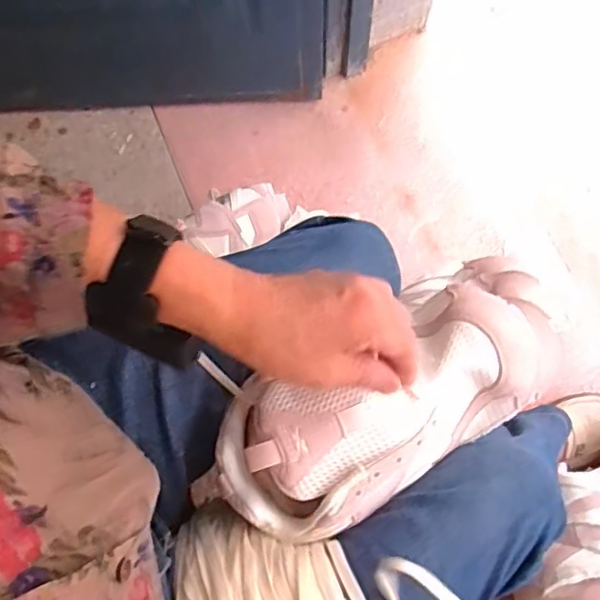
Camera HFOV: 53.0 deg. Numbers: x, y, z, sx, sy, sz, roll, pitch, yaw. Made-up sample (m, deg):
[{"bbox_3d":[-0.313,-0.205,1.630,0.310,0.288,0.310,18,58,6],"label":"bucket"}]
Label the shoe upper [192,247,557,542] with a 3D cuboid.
[{"bbox_3d":[0.058,0.069,0.413,0.264,0.073,0.113,-31,75,-6],"label":"shoe upper"}]

